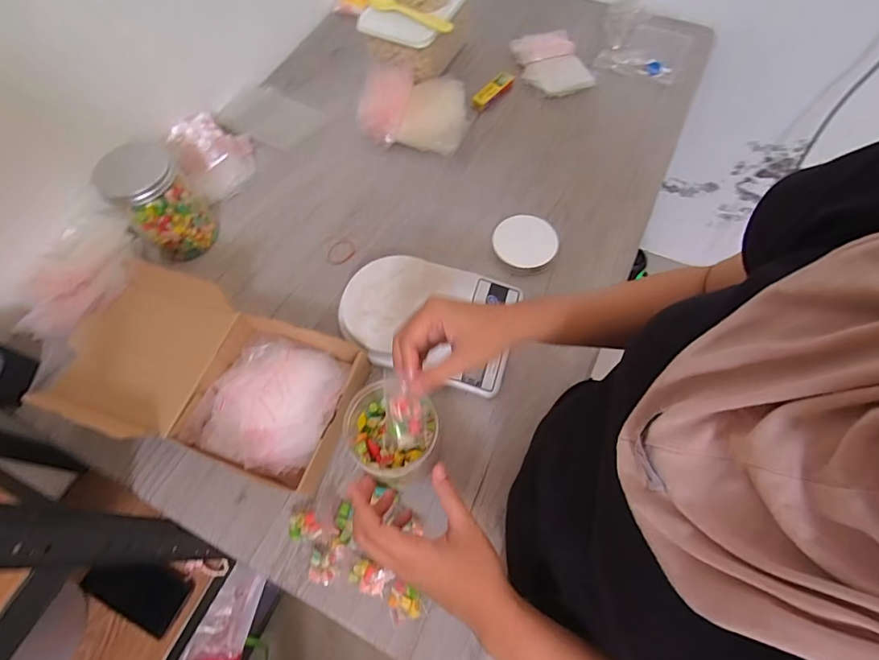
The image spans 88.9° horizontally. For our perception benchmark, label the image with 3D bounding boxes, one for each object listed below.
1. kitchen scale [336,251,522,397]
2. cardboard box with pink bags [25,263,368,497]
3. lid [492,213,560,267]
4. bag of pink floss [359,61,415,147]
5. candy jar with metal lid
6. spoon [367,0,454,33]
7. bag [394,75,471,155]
[{"bbox_3d":[-0.014,-0.017,0.559,0.210,0.044,0.152,14,65,9],"label":"kitchen scale"},{"bbox_3d":[-0.263,0.048,0.520,0.347,0.078,0.188,14,65,8],"label":"cardboard box with pink bags"},{"bbox_3d":[0.118,-0.122,0.615,0.083,0.006,0.084,-2,68,6],"label":"lid"},{"bbox_3d":[-0.083,-0.361,0.709,0.070,0.063,0.142,8,65,6],"label":"bag of pink floss"},{"bbox_3d":[-0.363,-0.162,0.587,0.081,0.128,0.093,41,72,19],"label":"candy jar with metal lid"},{"bbox_3d":[-0.053,-0.499,0.700,0.166,0.020,0.025,32,69,16],"label":"spoon"},{"bbox_3d":[-0.003,-0.340,0.712,0.095,0.041,0.127,12,65,8],"label":"bag"}]

